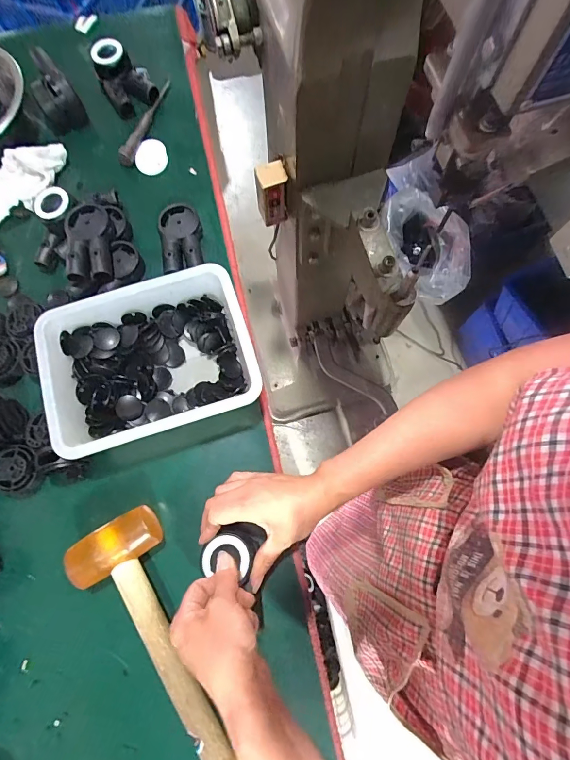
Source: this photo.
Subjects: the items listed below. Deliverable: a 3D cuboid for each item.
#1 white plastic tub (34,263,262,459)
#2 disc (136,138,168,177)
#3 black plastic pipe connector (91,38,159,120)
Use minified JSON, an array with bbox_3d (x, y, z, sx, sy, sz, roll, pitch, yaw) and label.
[{"bbox_3d":[-0.158,-0.020,0.459,0.229,0.068,0.173,-18,74,-3],"label":"white plastic tub"},{"bbox_3d":[-0.197,-0.331,0.566,0.046,0.006,0.052,-8,87,3],"label":"disc"},{"bbox_3d":[-0.243,-0.460,0.577,0.073,0.047,0.090,-26,74,-5],"label":"black plastic pipe connector"}]

